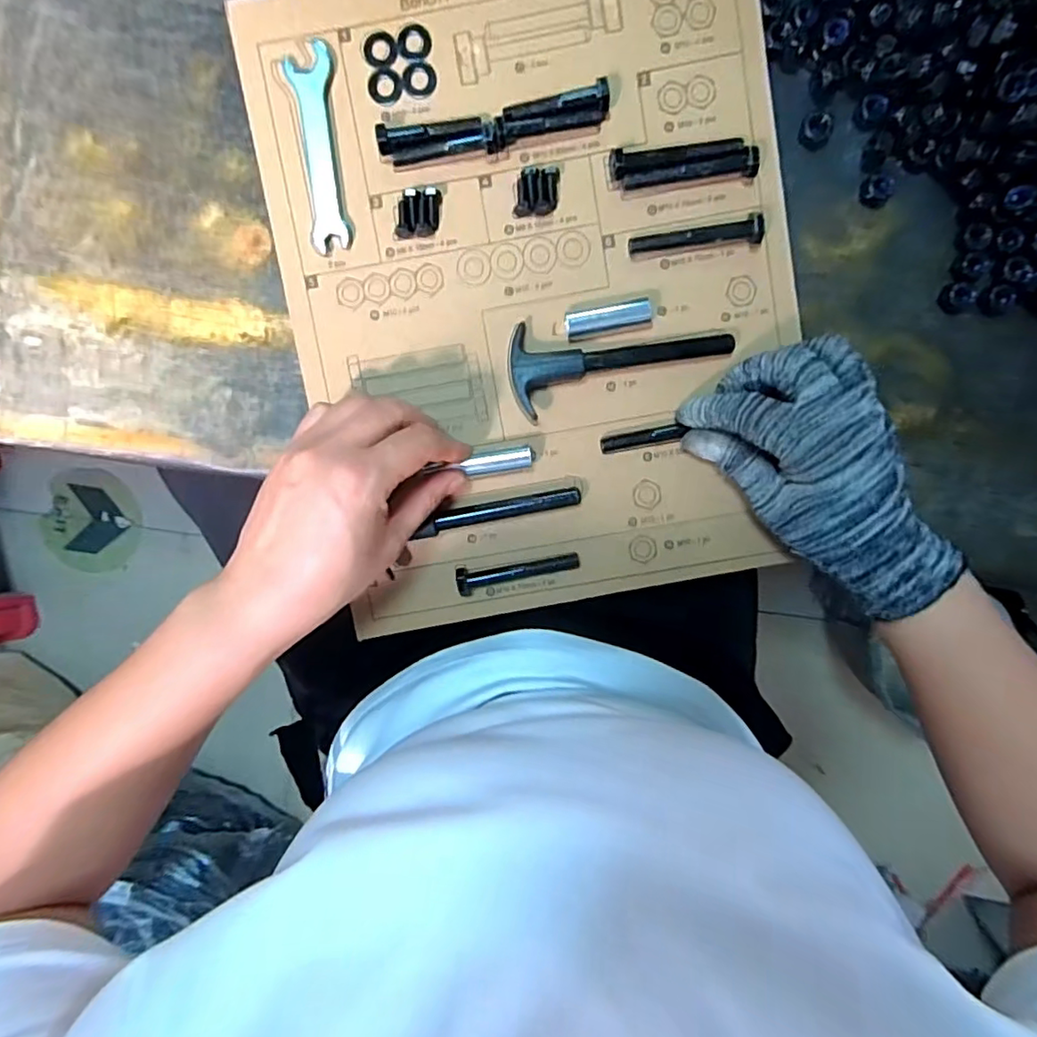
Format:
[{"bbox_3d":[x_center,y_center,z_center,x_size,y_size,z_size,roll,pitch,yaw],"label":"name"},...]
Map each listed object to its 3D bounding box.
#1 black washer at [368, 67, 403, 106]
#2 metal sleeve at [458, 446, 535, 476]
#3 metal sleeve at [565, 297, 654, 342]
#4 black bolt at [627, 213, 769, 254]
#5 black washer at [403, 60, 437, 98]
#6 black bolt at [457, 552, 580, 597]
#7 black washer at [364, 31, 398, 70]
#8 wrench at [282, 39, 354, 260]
[{"bbox_3d":[-0.078,-0.253,0.341,0.020,0.004,0.019,0,97,2],"label":"black washer"},{"bbox_3d":[-0.013,-0.036,0.352,0.042,0.012,0.015,-8,97,-2],"label":"metal sleeve"},{"bbox_3d":[0.054,-0.118,0.344,0.053,0.013,0.015,-11,96,3],"label":"metal sleeve"},{"bbox_3d":[0.102,-0.161,0.337,0.073,0.016,0.013,-7,97,3],"label":"black bolt"},{"bbox_3d":[-0.058,-0.257,0.340,0.020,0.004,0.018,-17,96,4],"label":"black washer"},{"bbox_3d":[0.001,0.034,0.357,0.074,0.019,0.015,-6,97,3],"label":"black bolt"},{"bbox_3d":[-0.080,-0.272,0.337,0.020,0.004,0.020,0,97,2],"label":"black washer"},{"bbox_3d":[-0.116,-0.217,0.342,0.028,0.004,0.112,-8,97,3],"label":"wrench"}]

